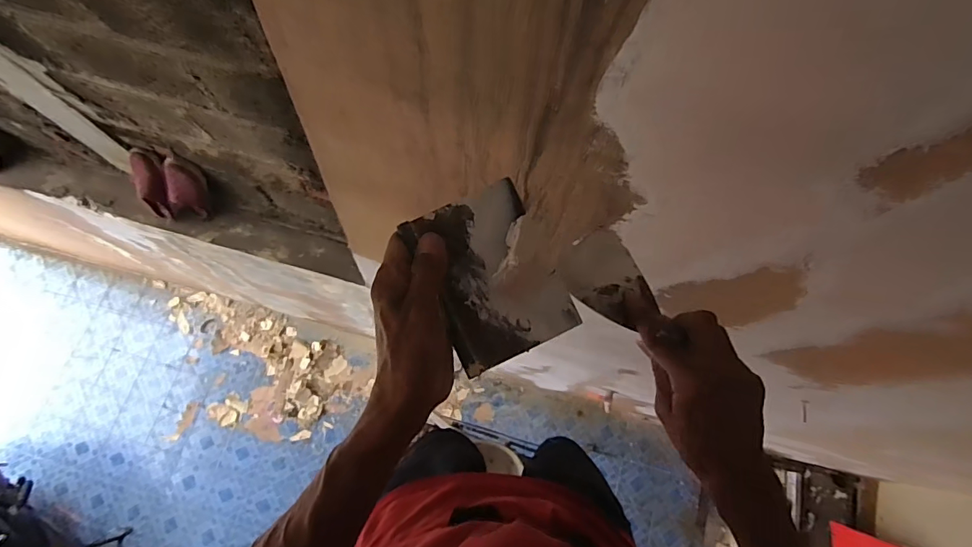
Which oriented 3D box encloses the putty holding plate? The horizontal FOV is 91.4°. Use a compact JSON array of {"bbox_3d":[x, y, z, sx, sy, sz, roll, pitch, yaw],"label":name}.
[{"bbox_3d":[0.004,0.001,0.337,0.085,0.008,0.117,-25,85,-2],"label":"putty holding plate"}]

